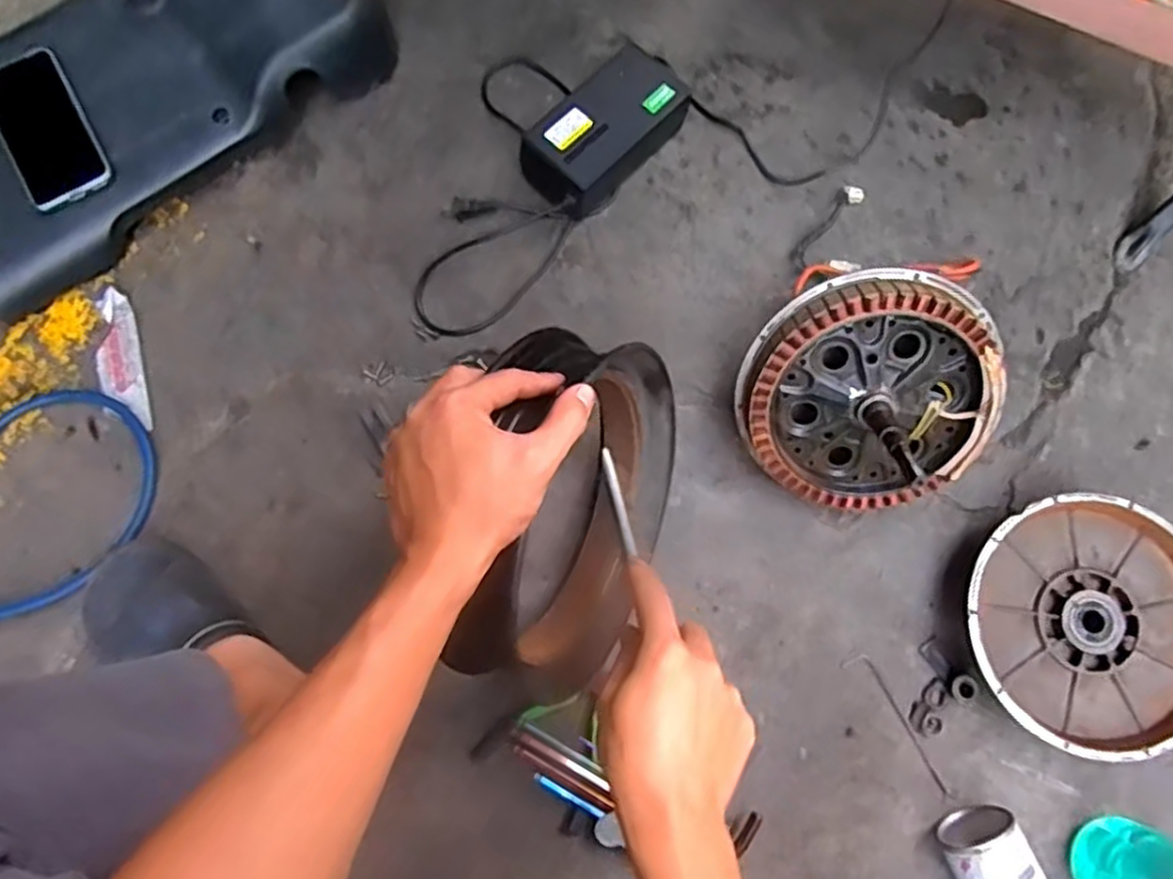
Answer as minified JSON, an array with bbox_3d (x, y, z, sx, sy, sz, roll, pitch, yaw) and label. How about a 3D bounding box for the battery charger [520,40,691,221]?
[{"bbox_3d":[0.017,-0.307,0.736,0.091,0.062,0.174,42,82,7],"label":"battery charger"}]

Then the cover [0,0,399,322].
[{"bbox_3d":[-0.441,-0.355,0.706,0.478,0.118,0.235,-35,81,-7],"label":"cover"}]

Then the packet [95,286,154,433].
[{"bbox_3d":[-0.461,-0.075,0.722,0.044,0.013,0.146,-17,80,-4],"label":"packet"}]

